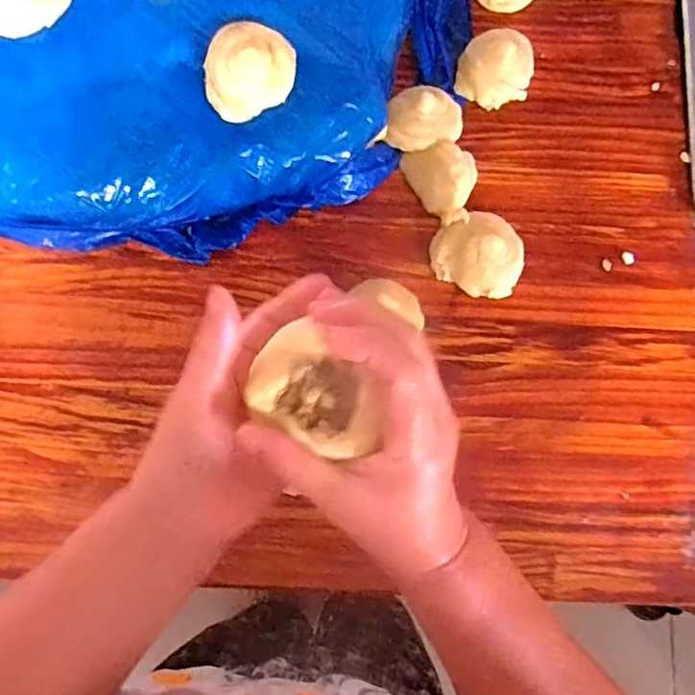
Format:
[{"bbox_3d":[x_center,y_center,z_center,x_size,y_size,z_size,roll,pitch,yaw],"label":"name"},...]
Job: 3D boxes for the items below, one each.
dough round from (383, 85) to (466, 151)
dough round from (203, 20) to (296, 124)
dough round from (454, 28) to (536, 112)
[{"bbox_3d":[0.077,-0.228,0.598,0.073,0.035,0.067,0,76,-1],"label":"dough round"},{"bbox_3d":[-0.086,-0.244,0.511,0.078,0.030,0.079,1,78,-3],"label":"dough round"},{"bbox_3d":[0.158,-0.296,0.624,0.077,0.030,0.084,0,76,-1],"label":"dough round"}]

